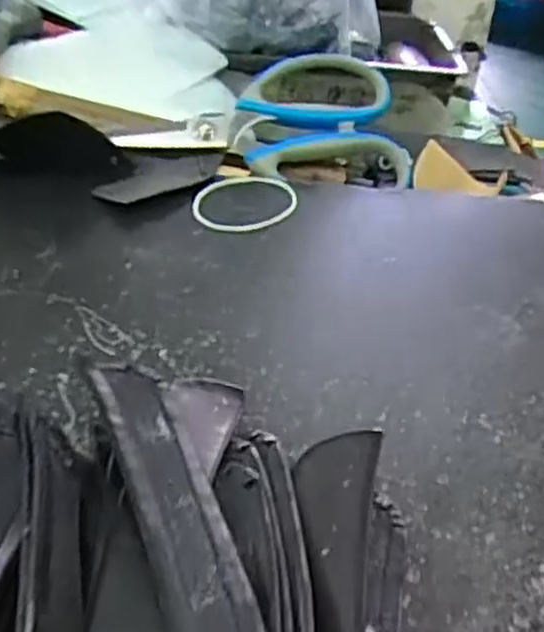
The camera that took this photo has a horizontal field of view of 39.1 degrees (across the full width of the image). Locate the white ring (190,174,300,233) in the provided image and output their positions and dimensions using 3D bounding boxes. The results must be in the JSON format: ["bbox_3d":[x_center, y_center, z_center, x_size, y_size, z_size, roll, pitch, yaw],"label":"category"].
[{"bbox_3d":[-0.011,-0.057,0.377,0.044,0.008,0.064,36,45,27],"label":"white ring"}]

